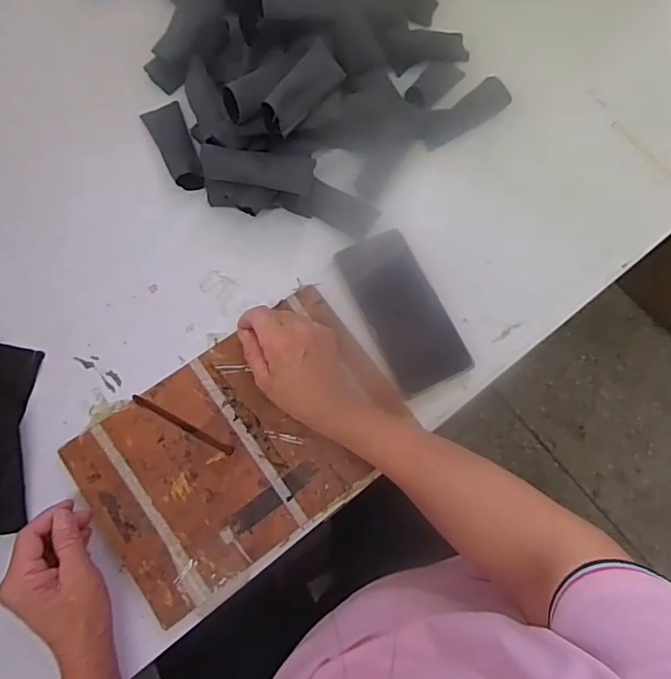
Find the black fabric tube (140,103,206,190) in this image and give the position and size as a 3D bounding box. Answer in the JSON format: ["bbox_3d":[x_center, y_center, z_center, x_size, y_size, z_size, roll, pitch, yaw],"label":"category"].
[{"bbox_3d":[-0.170,-0.206,0.555,0.039,0.020,0.114,-20,75,-8],"label":"black fabric tube"}]

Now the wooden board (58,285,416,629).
[{"bbox_3d":[-0.080,0.092,0.480,0.277,0.012,0.181,-35,77,-12],"label":"wooden board"}]

